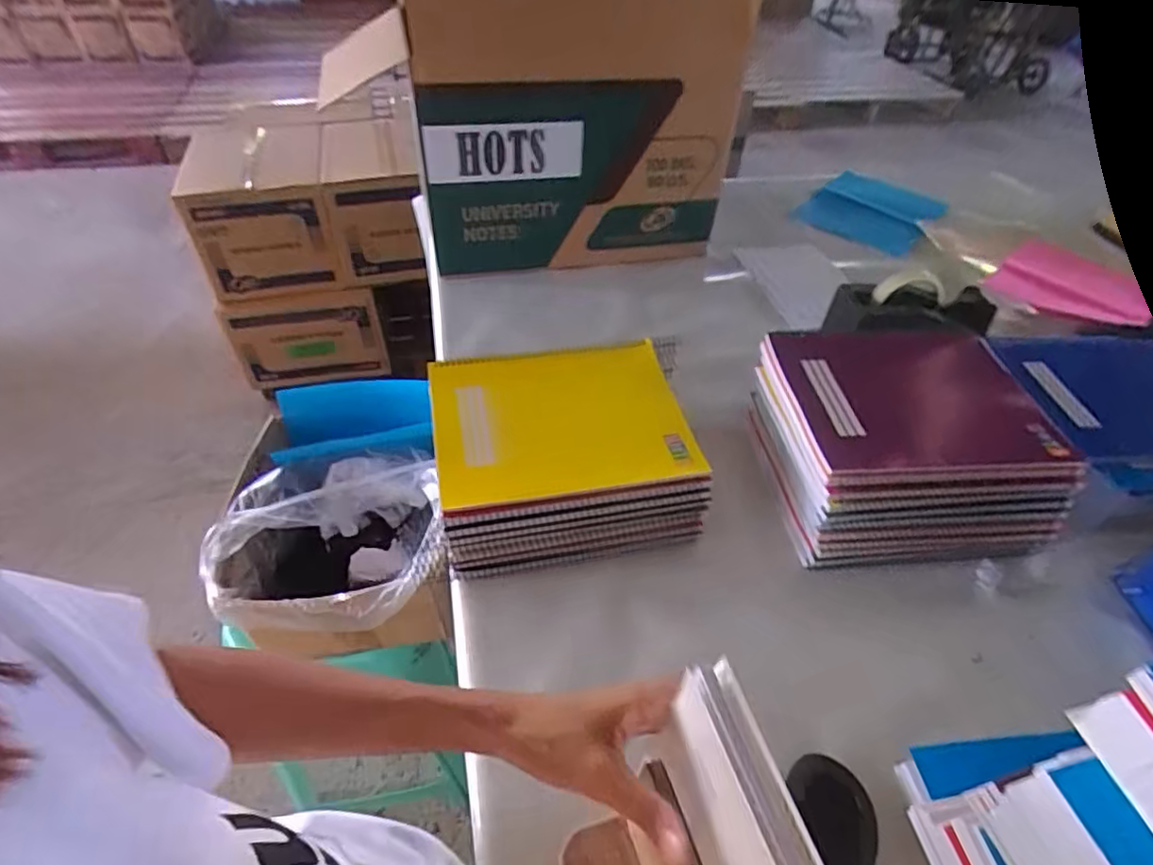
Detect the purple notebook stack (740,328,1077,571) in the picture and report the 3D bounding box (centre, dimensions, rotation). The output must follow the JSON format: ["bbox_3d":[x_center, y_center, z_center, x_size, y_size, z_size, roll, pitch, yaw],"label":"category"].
[{"bbox_3d":[0.334,0.009,0.653,0.247,0.138,0.224,-2,46,-5],"label":"purple notebook stack"}]

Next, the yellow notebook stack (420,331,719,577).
[{"bbox_3d":[-0.006,0.019,0.648,0.270,0.106,0.212,-7,46,-10],"label":"yellow notebook stack"}]

